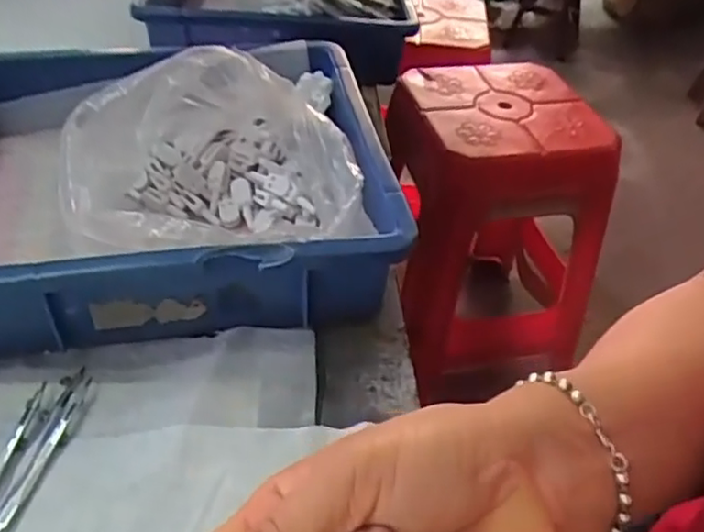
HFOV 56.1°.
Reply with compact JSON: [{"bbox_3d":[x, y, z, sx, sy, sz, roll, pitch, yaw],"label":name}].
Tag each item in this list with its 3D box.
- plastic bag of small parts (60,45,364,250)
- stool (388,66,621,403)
[{"bbox_3d":[-0.091,-0.067,0.459,0.178,0.108,0.176,0,41,-6],"label":"plastic bag of small parts"},{"bbox_3d":[0.209,-0.068,1.116,0.325,0.438,0.340,-7,42,-13],"label":"stool"}]

